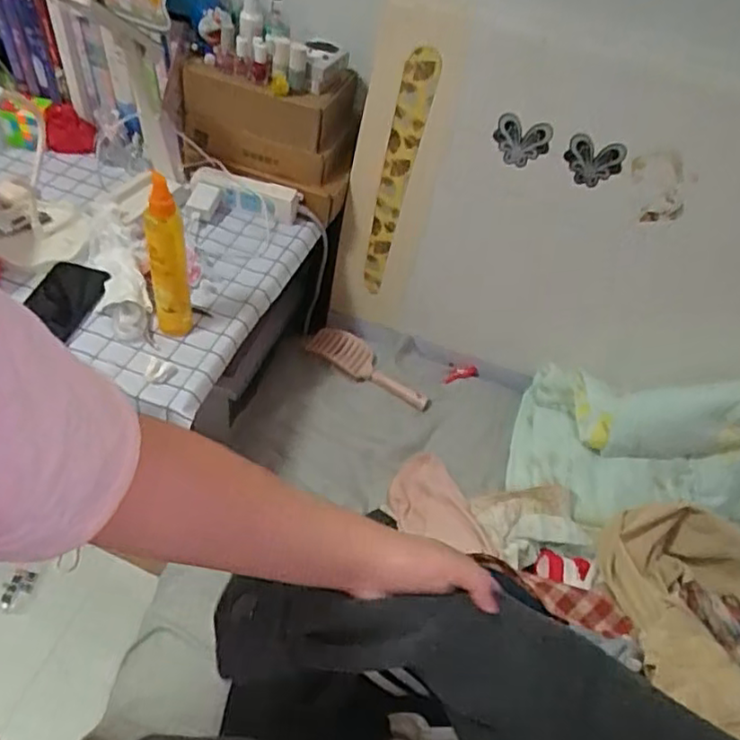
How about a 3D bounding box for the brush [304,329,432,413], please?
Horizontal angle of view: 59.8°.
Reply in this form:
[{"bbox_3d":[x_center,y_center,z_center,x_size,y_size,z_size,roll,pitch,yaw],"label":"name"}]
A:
[{"bbox_3d":[0.002,0.000,1.104,0.236,0.036,0.074,33,51,6],"label":"brush"}]

